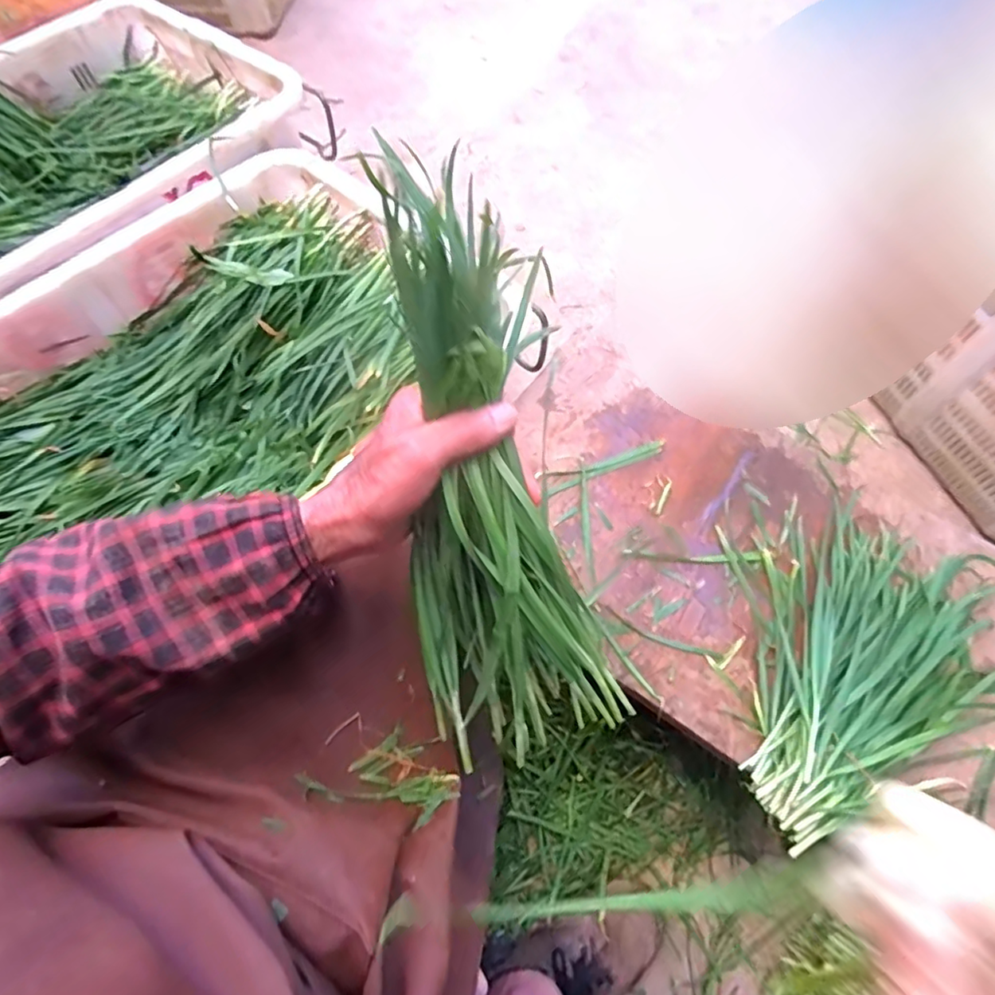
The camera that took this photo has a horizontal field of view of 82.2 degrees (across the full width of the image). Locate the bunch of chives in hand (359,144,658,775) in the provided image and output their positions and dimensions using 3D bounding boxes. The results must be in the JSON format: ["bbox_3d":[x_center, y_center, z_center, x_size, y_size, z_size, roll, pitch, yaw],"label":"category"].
[{"bbox_3d":[-0.006,0.003,0.356,0.119,0.361,0.073,-13,20,-6],"label":"bunch of chives in hand"}]

